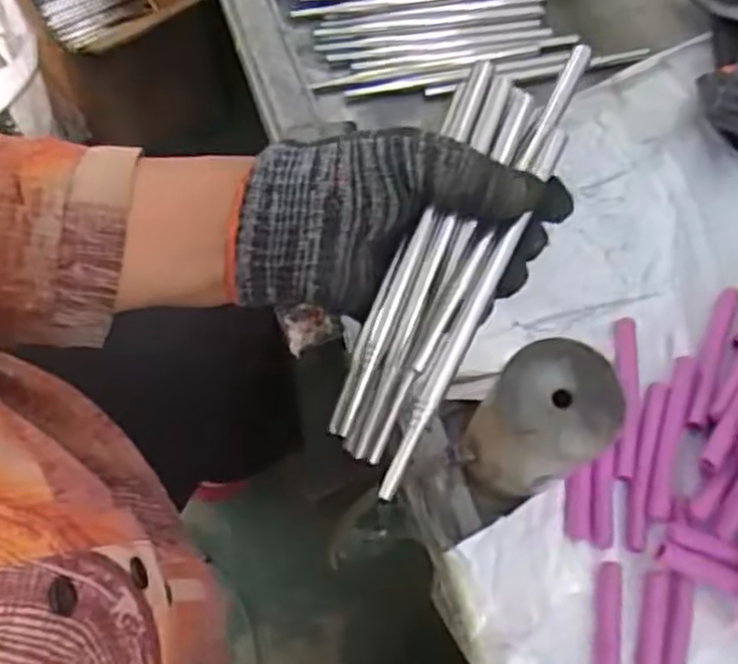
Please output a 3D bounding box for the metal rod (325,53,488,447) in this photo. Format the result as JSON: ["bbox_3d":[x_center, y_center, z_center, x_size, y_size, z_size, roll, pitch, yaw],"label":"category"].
[{"bbox_3d":[0.017,-0.037,0.338,0.011,0.009,0.172,22,89,6],"label":"metal rod"}]

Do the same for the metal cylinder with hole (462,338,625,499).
[{"bbox_3d":[0.089,0.053,0.420,0.056,0.120,0.058,1,68,-3],"label":"metal cylinder with hole"}]

